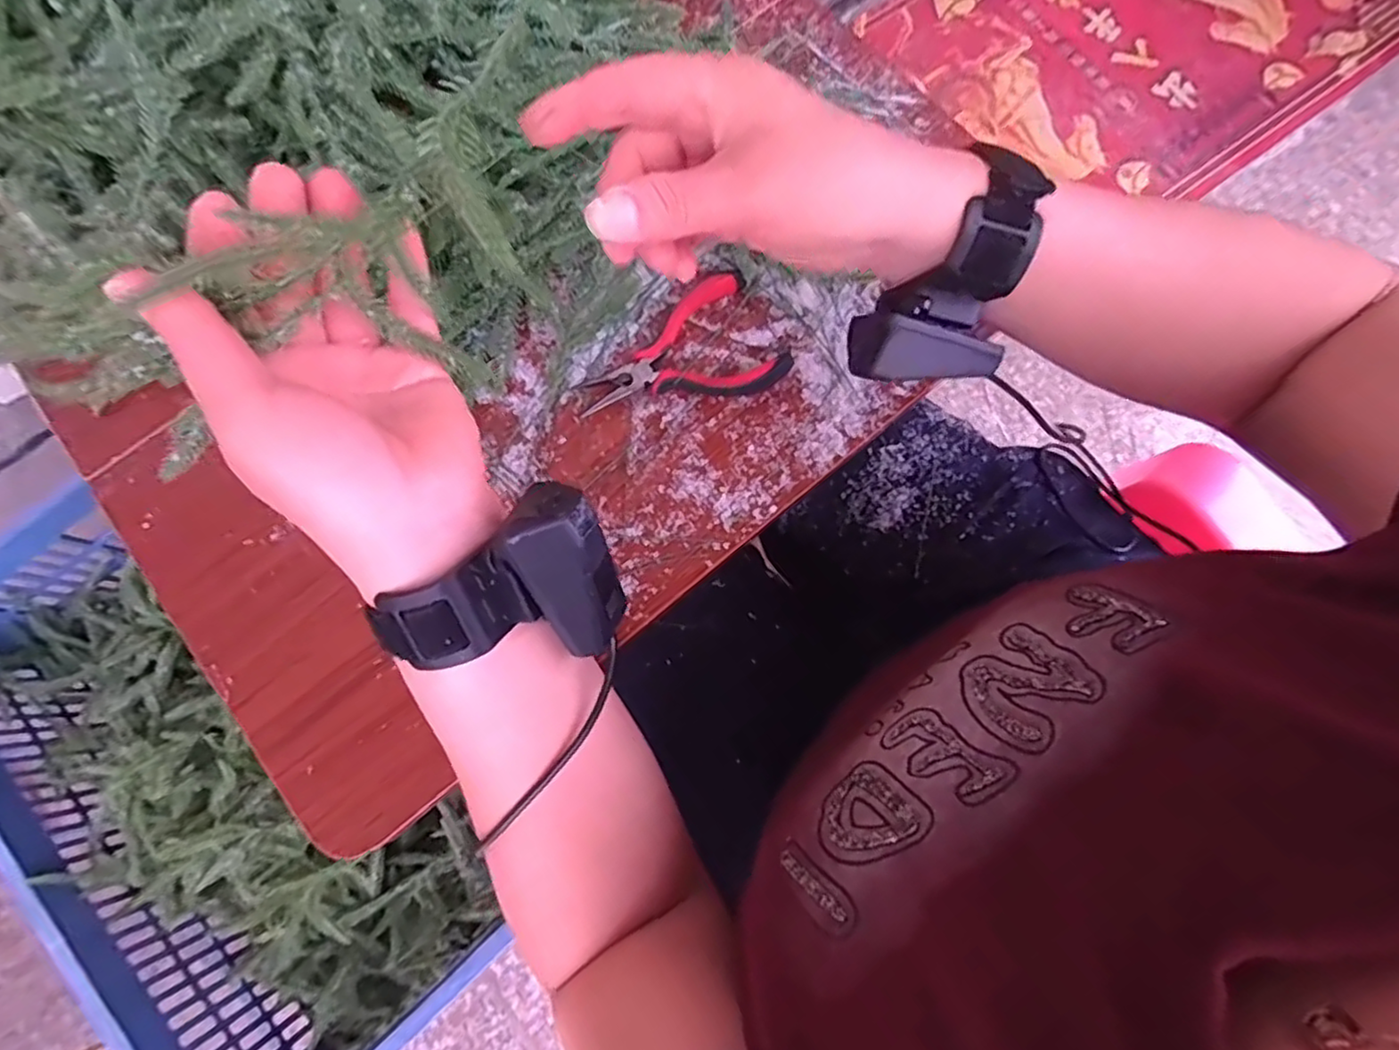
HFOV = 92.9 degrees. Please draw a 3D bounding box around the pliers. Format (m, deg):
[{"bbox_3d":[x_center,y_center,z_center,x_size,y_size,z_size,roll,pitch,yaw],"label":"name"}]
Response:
[{"bbox_3d":[-0.013,-0.101,0.404,0.124,0.012,0.080,-29,79,-6],"label":"pliers"}]

